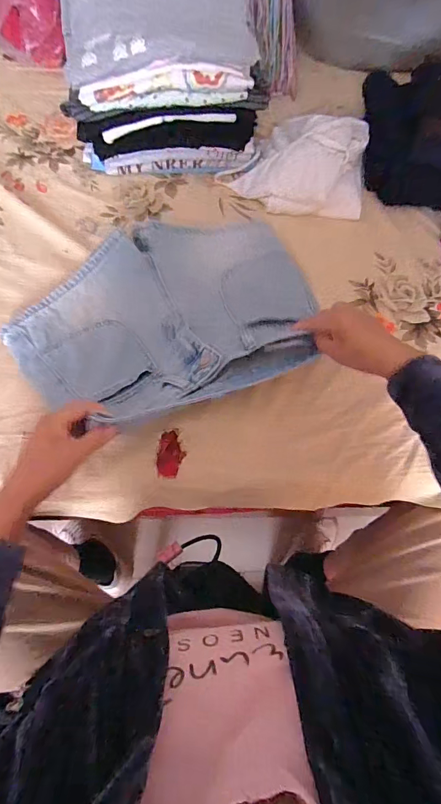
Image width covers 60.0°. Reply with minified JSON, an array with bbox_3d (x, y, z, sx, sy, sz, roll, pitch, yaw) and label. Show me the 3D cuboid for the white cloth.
[{"bbox_3d":[0.150,-0.452,0.708,0.262,0.077,0.229,19,69,6],"label":"white cloth"}]

